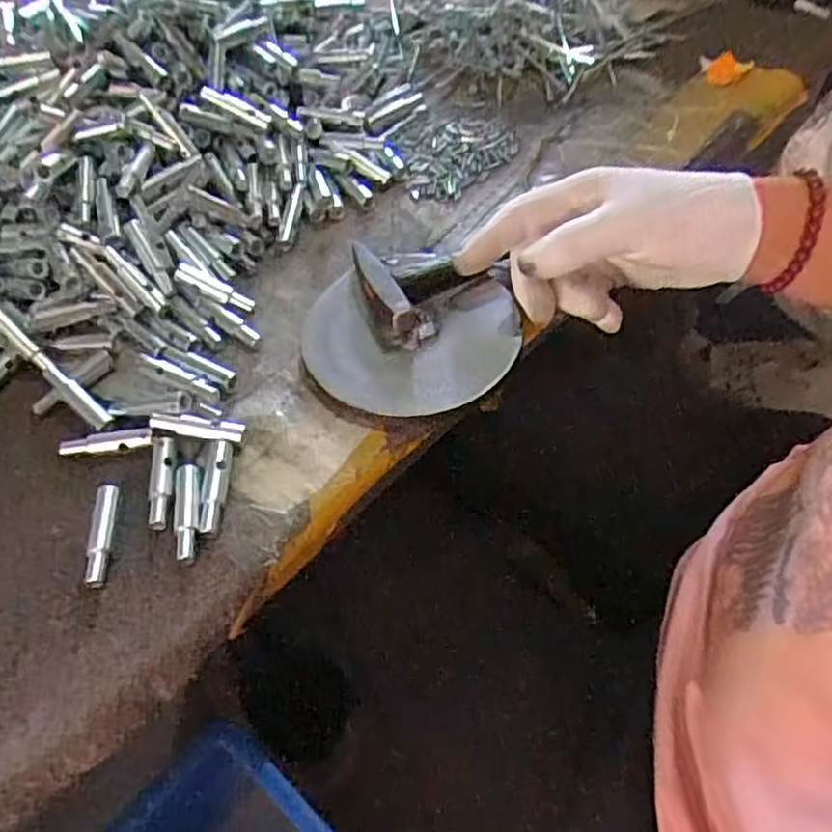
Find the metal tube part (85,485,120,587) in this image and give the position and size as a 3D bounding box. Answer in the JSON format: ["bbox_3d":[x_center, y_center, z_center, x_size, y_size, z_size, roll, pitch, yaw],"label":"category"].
[{"bbox_3d":[-0.153,0.059,0.348,0.011,0.012,0.052,-5,55,-3],"label":"metal tube part"}]

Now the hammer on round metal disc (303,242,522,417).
[{"bbox_3d":[-0.002,-0.057,0.413,0.125,0.033,0.124,-12,58,-5],"label":"hammer on round metal disc"}]

